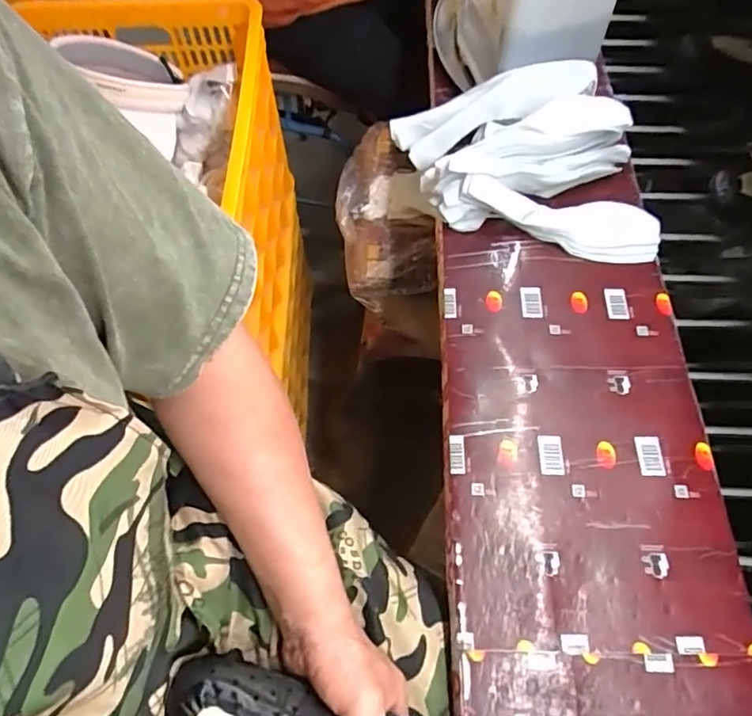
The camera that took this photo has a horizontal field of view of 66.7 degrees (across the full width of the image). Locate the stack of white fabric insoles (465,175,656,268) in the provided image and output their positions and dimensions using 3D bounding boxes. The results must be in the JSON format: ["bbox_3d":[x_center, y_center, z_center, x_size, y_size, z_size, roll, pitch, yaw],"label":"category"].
[{"bbox_3d":[0.211,-0.162,0.661,0.232,0.036,0.076,15,63,-4],"label":"stack of white fabric insoles"}]

